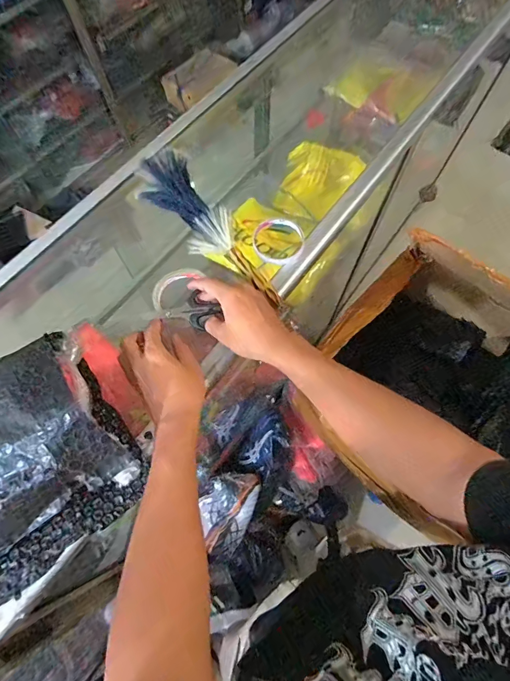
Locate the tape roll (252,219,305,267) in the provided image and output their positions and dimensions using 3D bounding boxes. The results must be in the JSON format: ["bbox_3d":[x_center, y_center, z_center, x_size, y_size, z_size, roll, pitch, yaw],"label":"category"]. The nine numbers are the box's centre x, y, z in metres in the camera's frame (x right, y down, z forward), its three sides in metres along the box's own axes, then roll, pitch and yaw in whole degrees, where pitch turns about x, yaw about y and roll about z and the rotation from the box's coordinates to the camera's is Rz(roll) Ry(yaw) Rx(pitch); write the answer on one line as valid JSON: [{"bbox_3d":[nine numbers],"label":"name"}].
[{"bbox_3d":[0.039,-0.156,0.588,0.083,0.019,0.090,-1,67,2],"label":"tape roll"}]

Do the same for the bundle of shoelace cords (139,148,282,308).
[{"bbox_3d":[-0.069,-0.169,0.564,0.075,0.056,0.305,-35,71,-12],"label":"bundle of shoelace cords"}]

